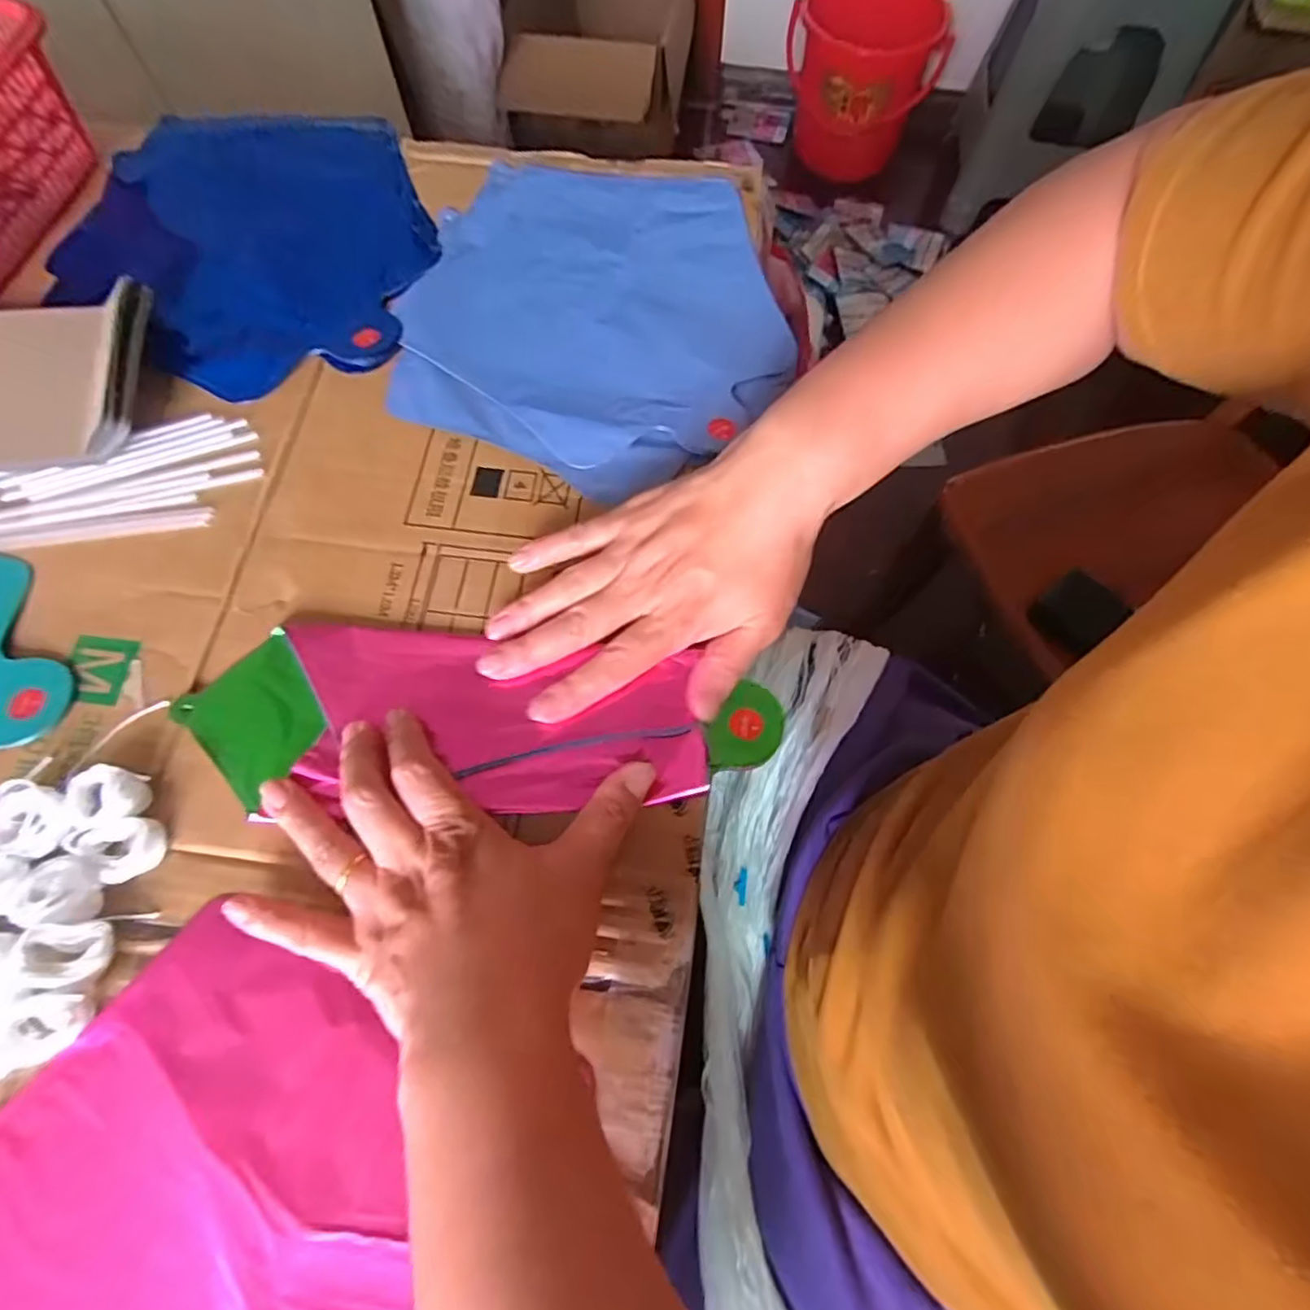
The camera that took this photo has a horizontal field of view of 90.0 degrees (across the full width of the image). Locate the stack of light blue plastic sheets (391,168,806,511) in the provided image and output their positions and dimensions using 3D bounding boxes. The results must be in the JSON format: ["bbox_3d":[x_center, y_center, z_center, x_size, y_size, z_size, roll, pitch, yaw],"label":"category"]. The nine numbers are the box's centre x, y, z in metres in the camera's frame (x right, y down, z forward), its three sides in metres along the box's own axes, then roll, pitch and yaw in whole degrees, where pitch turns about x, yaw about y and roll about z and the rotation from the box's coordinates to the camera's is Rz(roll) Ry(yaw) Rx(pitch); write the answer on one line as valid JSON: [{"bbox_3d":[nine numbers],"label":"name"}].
[{"bbox_3d":[-0.033,-0.211,0.397,0.228,0.010,0.235,24,71,10],"label":"stack of light blue plastic sheets"}]

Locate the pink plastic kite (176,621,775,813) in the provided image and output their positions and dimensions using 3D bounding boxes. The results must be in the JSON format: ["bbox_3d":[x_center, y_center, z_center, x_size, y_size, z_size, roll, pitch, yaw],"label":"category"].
[{"bbox_3d":[-0.079,0.031,0.307,0.266,0.008,0.079,5,69,1],"label":"pink plastic kite"}]

